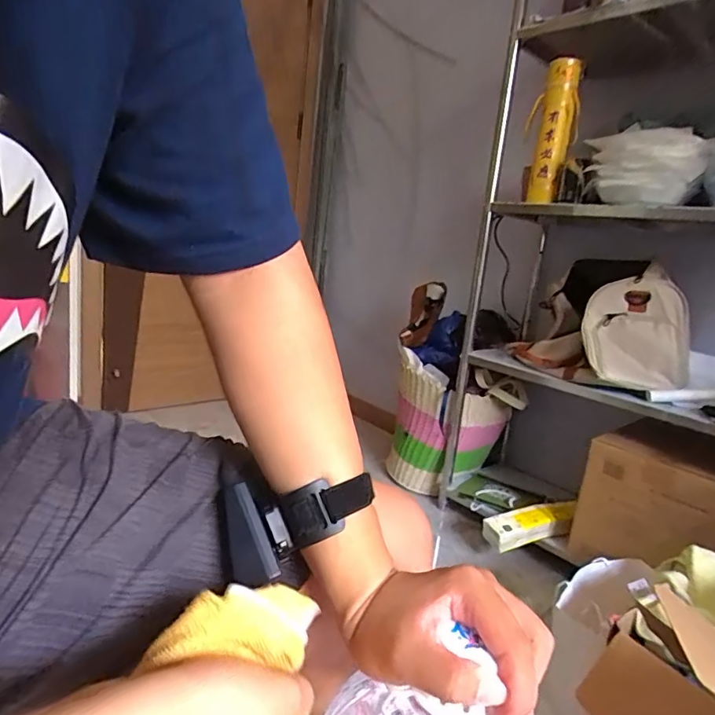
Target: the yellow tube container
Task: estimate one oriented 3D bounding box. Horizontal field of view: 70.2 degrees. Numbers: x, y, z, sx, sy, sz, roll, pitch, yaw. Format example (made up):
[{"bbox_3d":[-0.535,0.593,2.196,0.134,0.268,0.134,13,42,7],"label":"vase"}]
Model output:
[{"bbox_3d":[0.465,-0.530,1.208,0.060,0.307,0.066,4,11,-10],"label":"yellow tube container"}]

